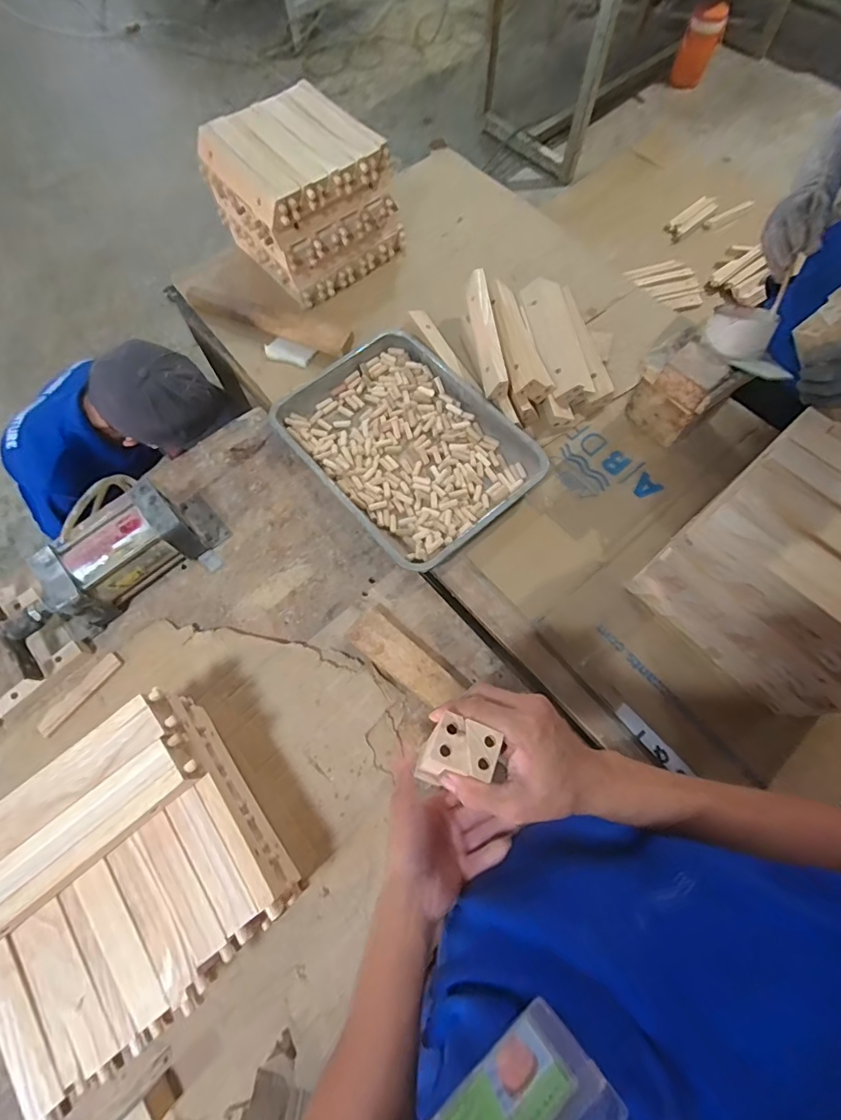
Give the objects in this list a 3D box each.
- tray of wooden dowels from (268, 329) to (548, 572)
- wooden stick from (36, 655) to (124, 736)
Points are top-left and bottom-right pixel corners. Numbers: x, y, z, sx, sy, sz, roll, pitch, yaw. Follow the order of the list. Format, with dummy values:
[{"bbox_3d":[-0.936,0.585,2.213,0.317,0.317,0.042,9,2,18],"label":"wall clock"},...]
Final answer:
[{"bbox_3d":[-0.024,-0.195,0.793,0.294,0.046,0.396,-39,73,-12],"label":"tray of wooden dowels"},{"bbox_3d":[-0.468,0.183,0.667,0.027,0.006,0.125,36,74,14],"label":"wooden stick"}]

